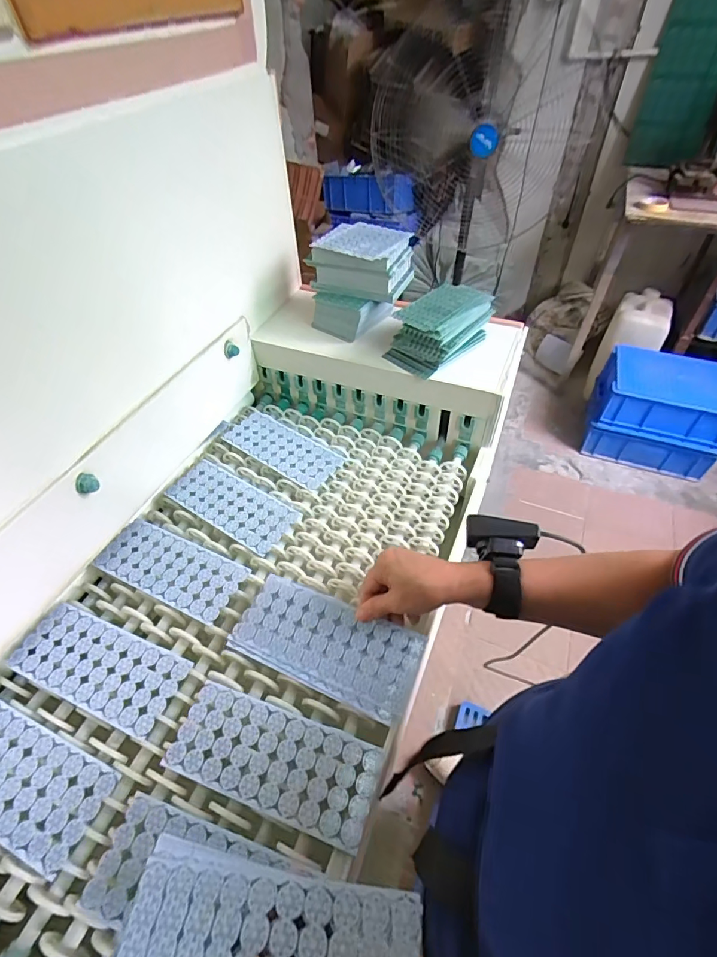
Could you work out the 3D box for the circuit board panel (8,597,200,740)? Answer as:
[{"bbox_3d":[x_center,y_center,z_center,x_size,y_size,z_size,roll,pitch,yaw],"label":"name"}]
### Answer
[{"bbox_3d":[-0.282,0.200,0.489,0.192,0.006,0.081,16,51,16],"label":"circuit board panel"}]

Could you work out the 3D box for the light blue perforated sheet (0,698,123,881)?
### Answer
[{"bbox_3d":[-0.325,0.277,0.425,0.192,0.009,0.082,17,51,17],"label":"light blue perforated sheet"}]

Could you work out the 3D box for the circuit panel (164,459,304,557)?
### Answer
[{"bbox_3d":[-0.180,0.034,0.638,0.195,0.007,0.084,26,54,23],"label":"circuit panel"}]

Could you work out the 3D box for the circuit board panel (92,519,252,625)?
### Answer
[{"bbox_3d":[-0.237,0.110,0.568,0.191,0.006,0.080,18,52,18],"label":"circuit board panel"}]

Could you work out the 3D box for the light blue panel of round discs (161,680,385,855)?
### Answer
[{"bbox_3d":[-0.080,0.263,0.426,0.192,0.012,0.080,14,50,14],"label":"light blue panel of round discs"}]

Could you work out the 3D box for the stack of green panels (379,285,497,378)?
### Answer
[{"bbox_3d":[0.122,-0.226,0.676,0.106,0.080,0.143,32,57,27],"label":"stack of green panels"}]

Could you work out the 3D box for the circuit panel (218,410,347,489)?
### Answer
[{"bbox_3d":[-0.123,-0.049,0.715,0.206,0.012,0.083,29,55,25],"label":"circuit panel"}]

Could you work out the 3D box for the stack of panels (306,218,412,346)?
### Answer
[{"bbox_3d":[0.006,-0.314,0.727,0.131,0.131,0.137,24,54,22],"label":"stack of panels"}]

